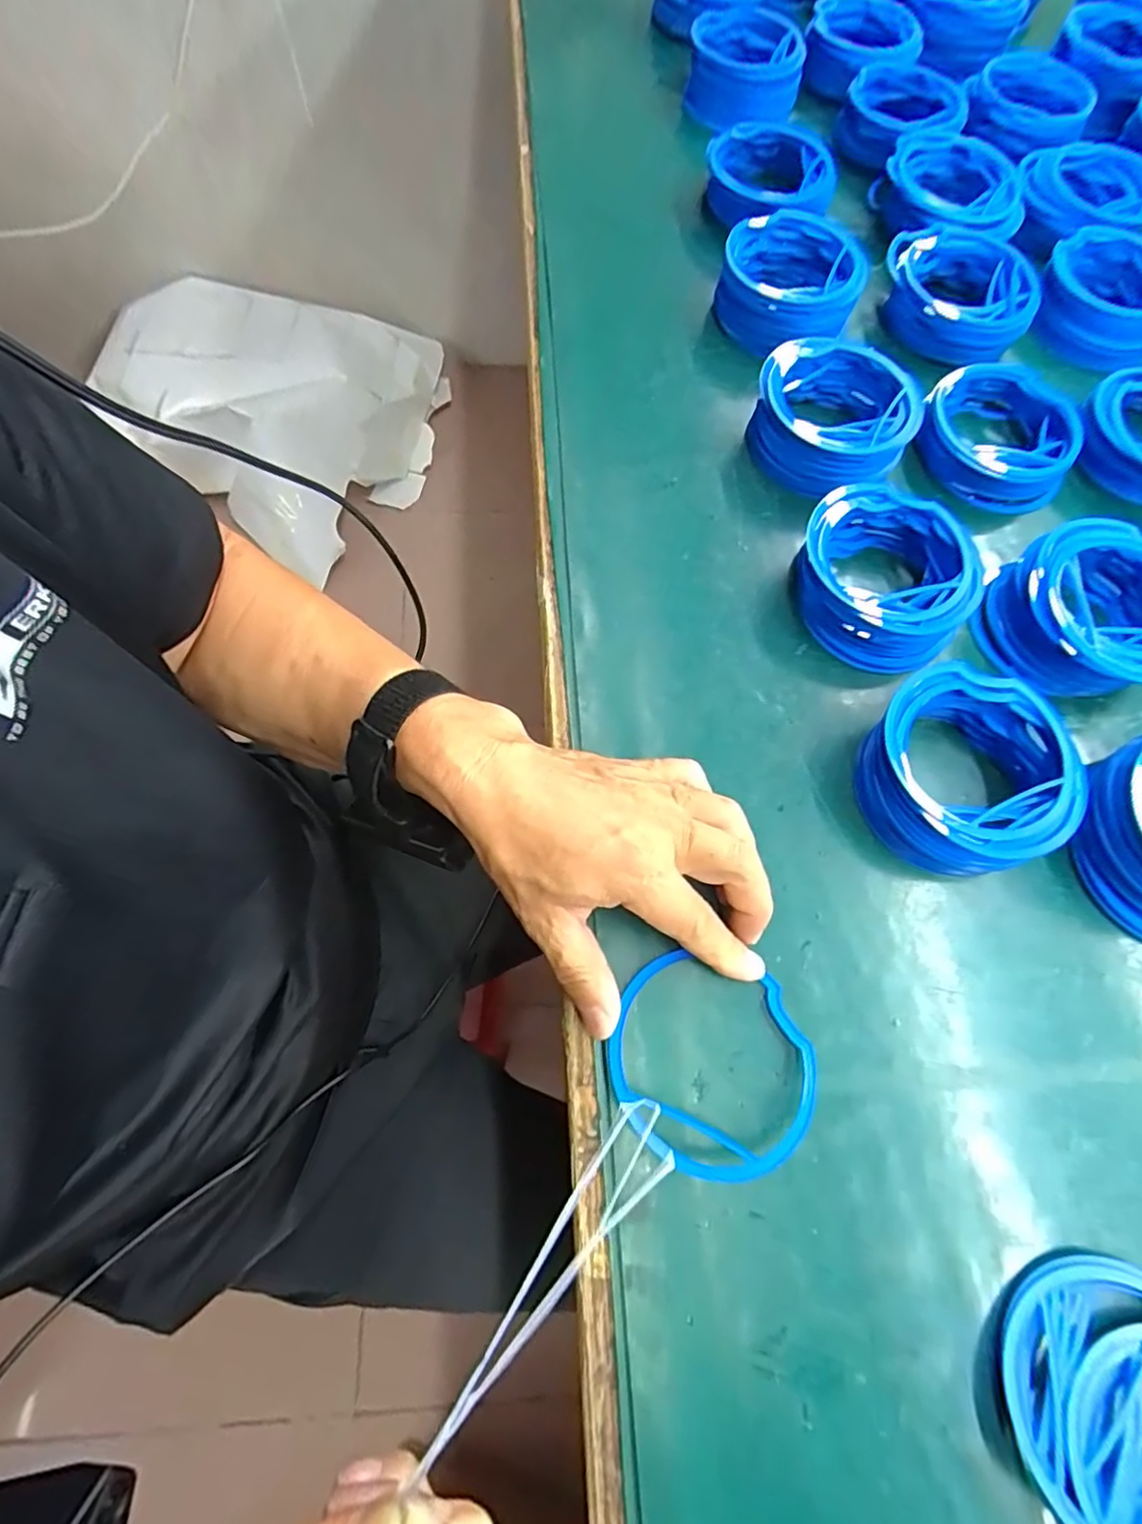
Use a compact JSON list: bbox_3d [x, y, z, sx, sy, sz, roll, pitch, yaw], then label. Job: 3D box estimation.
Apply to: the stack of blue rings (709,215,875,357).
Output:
[{"bbox_3d":[0.156,-0.340,0.451,0.099,0.045,0.091,30,71,9],"label":"stack of blue rings"}]

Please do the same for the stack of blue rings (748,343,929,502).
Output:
[{"bbox_3d":[0.168,-0.225,0.407,0.103,0.038,0.103,37,73,11],"label":"stack of blue rings"}]

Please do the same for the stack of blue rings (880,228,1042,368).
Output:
[{"bbox_3d":[0.276,-0.336,0.452,0.102,0.040,0.087,15,70,3],"label":"stack of blue rings"}]

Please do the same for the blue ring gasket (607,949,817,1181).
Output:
[{"bbox_3d":[0.065,0.136,0.280,0.095,0.006,0.086,15,58,-1],"label":"blue ring gasket"}]

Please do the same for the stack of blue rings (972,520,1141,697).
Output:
[{"bbox_3d":[0.307,-0.090,0.368,0.109,0.040,0.103,34,72,10],"label":"stack of blue rings"}]

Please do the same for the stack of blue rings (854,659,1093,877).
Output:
[{"bbox_3d":[0.205,0.005,0.327,0.102,0.038,0.103,40,73,12],"label":"stack of blue rings"}]

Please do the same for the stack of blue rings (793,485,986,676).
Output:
[{"bbox_3d":[0.184,-0.109,0.368,0.100,0.036,0.099,15,70,3],"label":"stack of blue rings"}]

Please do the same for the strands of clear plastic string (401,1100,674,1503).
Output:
[{"bbox_3d":[-0.004,0.185,0.232,0.027,0.012,0.129,43,53,13],"label":"strands of clear plastic string"}]

